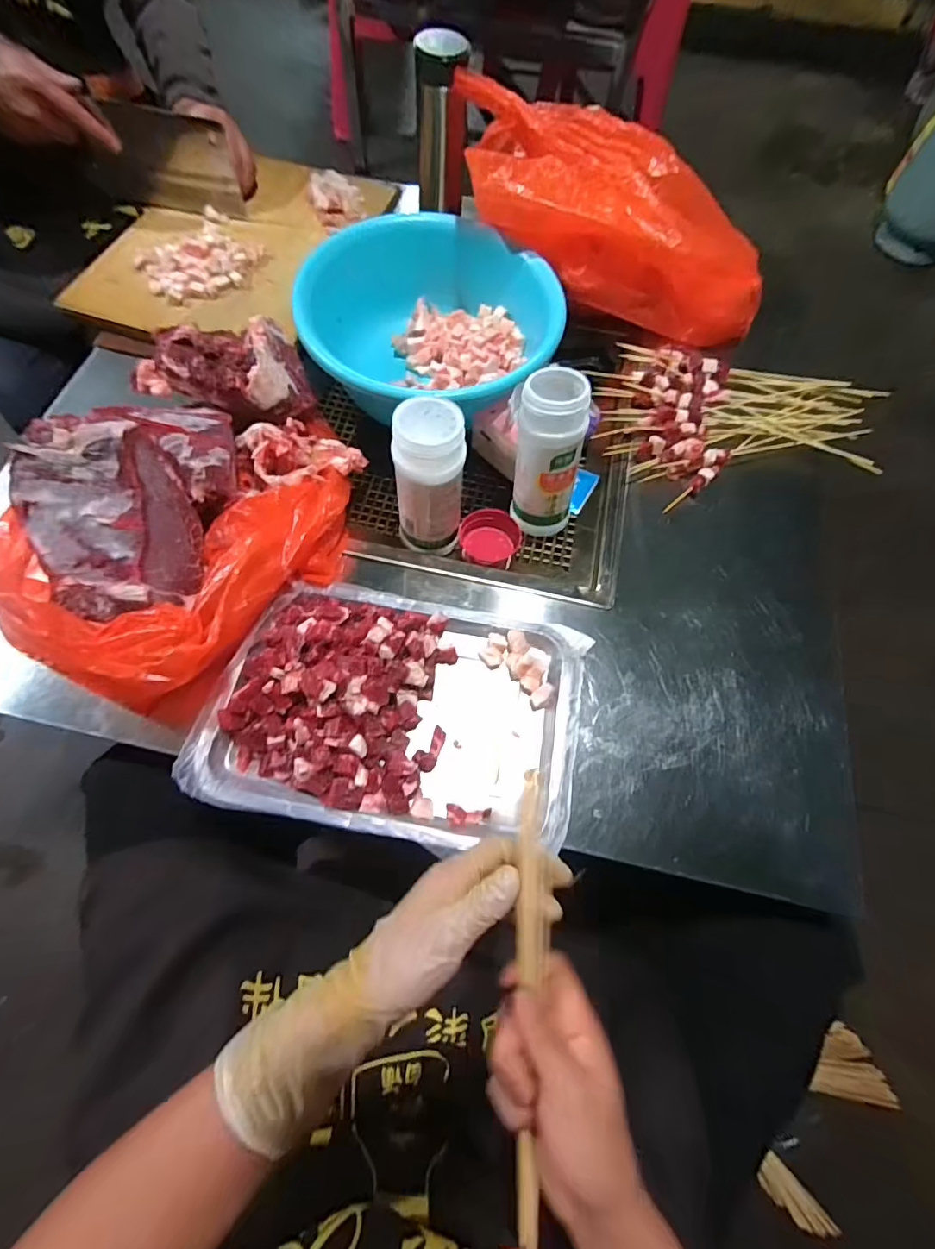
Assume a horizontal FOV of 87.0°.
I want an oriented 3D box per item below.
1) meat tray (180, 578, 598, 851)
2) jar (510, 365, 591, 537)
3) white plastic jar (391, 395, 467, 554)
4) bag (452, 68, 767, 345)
[{"bbox_3d":[-0.059,0.066,0.425,0.311,0.056,0.204,11,67,2],"label":"meat tray"},{"bbox_3d":[0.079,-0.159,0.488,0.067,0.159,0.072,1,67,-2],"label":"jar"},{"bbox_3d":[-0.035,-0.135,0.469,0.061,0.147,0.063,1,67,-2],"label":"white plastic jar"},{"bbox_3d":[0.172,-0.474,0.578,0.407,0.109,0.139,26,67,-12],"label":"bag"}]

